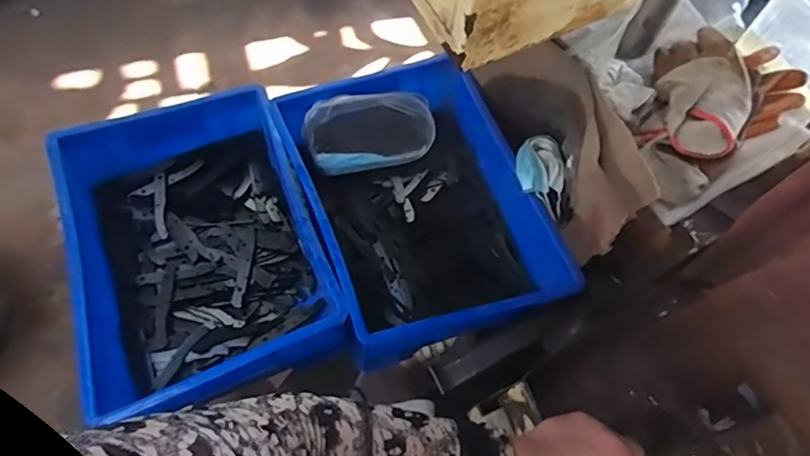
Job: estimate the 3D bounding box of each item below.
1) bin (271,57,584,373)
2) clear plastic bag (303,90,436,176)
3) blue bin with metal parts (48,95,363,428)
[{"bbox_3d":[0.019,-0.037,0.768,0.301,0.118,0.409,-19,68,-12],"label":"bin"},{"bbox_3d":[-0.052,-0.147,0.823,0.193,0.021,0.112,-9,108,-11],"label":"clear plastic bag"},{"bbox_3d":[-0.281,0.021,0.729,0.312,0.135,0.399,-19,68,-12],"label":"blue bin with metal parts"}]

